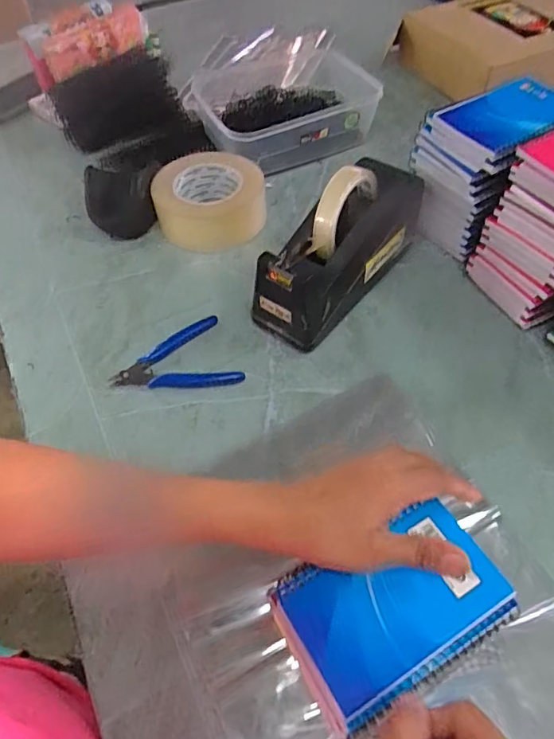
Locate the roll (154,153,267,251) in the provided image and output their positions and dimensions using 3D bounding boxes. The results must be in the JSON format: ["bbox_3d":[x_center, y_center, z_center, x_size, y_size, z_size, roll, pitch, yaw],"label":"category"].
[{"bbox_3d":[-0.083,-0.217,0.650,0.131,0.054,0.131,-1,53,1],"label":"roll"}]

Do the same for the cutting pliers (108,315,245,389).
[{"bbox_3d":[-0.103,-0.002,0.508,0.119,0.008,0.083,-20,55,-13],"label":"cutting pliers"}]

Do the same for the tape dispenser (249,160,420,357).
[{"bbox_3d":[0.066,-0.128,0.525,0.075,0.119,0.216,33,61,23],"label":"tape dispenser"}]

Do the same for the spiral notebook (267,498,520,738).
[{"bbox_3d":[0.073,0.148,0.325,0.134,0.018,0.089,-25,56,-16],"label":"spiral notebook"}]

